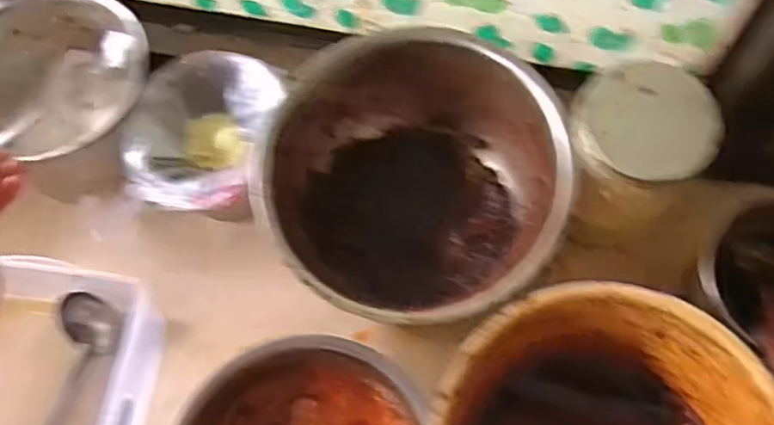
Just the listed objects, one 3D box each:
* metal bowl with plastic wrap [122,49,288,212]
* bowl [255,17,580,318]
[{"bbox_3d":[-0.163,-0.071,0.620,0.130,0.061,0.151,9,68,7],"label":"metal bowl with plastic wrap"},{"bbox_3d":[0.029,-0.030,0.603,0.250,0.129,0.234,-1,67,2],"label":"bowl"}]

